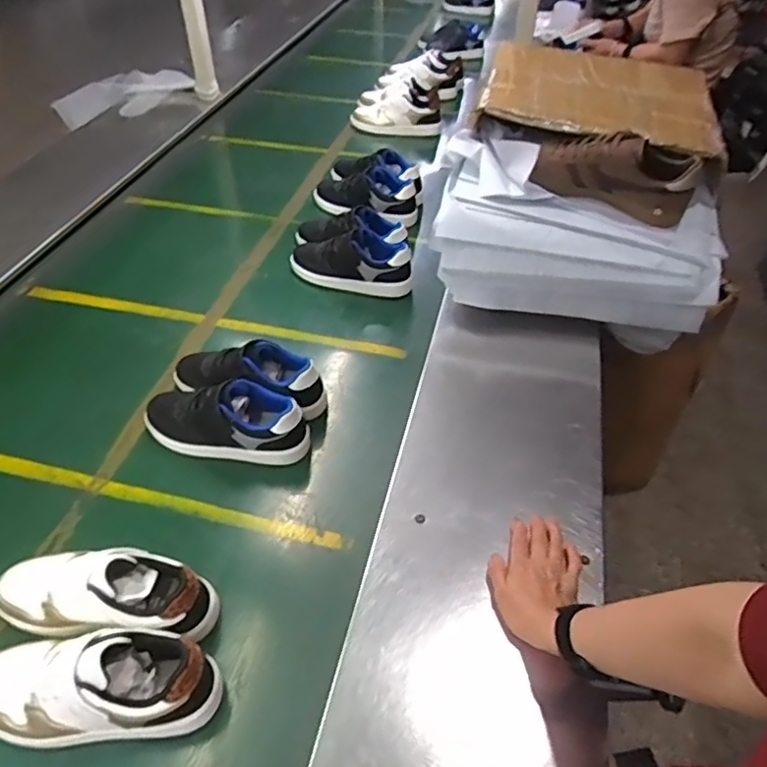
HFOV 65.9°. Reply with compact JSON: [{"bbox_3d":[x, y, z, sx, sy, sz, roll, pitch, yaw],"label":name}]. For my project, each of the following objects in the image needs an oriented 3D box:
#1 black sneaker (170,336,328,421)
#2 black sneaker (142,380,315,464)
[{"bbox_3d":[-0.205,-0.001,0.862,0.238,0.098,0.102,5,45,5],"label":"black sneaker"},{"bbox_3d":[-0.224,0.050,0.819,0.239,0.097,0.093,12,46,12],"label":"black sneaker"}]

